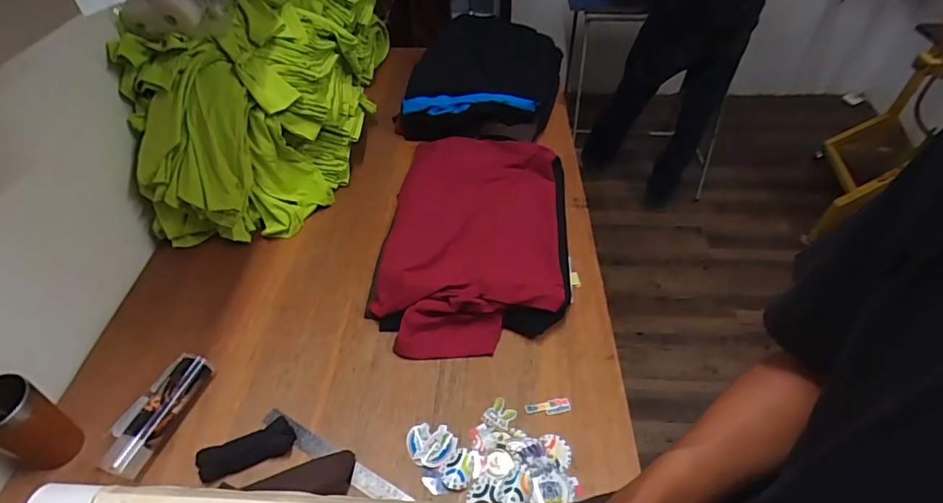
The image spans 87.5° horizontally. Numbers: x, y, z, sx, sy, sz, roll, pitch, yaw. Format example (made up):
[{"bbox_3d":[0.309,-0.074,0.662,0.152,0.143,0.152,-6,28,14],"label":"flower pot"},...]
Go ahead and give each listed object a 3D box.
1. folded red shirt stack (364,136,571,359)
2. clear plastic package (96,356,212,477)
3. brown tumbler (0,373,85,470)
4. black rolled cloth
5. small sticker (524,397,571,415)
[{"bbox_3d":[0.014,-0.047,1.017,0.364,0.081,0.589,2,47,3],"label":"folded red shirt stack"},{"bbox_3d":[-0.473,0.246,0.748,0.077,0.051,0.183,14,48,13],"label":"clear plastic package"},{"bbox_3d":[-0.610,0.240,0.676,0.071,0.154,0.077,0,46,0],"label":"brown tumbler"},{"bbox_3d":[-0.325,0.284,0.711,0.128,0.025,0.048,-17,49,-15],"label":"black rolled cloth"},{"bbox_3d":[0.121,0.246,0.775,0.074,0.004,0.024,-8,56,-11],"label":"small sticker"}]

